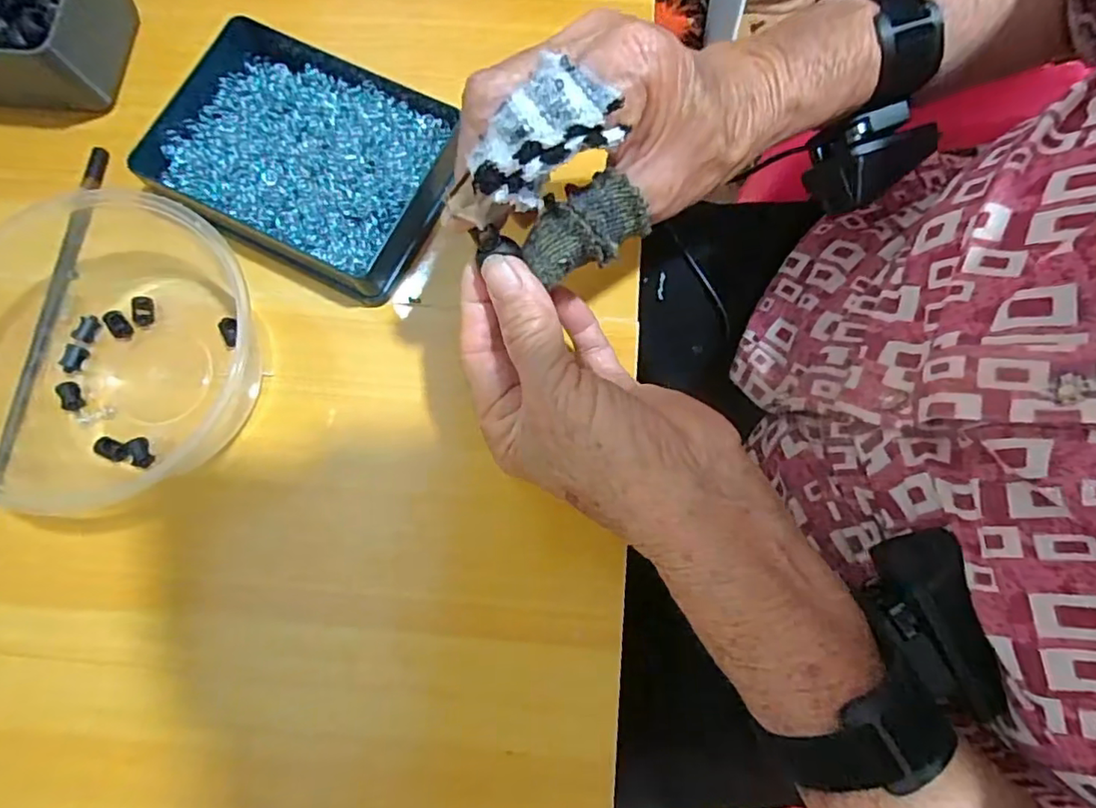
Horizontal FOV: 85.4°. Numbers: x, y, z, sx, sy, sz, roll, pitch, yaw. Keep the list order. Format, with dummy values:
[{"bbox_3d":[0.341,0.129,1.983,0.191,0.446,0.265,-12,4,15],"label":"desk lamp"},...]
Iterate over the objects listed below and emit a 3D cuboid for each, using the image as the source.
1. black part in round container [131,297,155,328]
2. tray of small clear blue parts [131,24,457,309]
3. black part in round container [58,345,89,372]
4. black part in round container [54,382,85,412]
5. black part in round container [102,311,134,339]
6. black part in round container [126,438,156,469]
[{"bbox_3d":[-0.215,-0.049,0.313,0.010,0.006,0.015,-4,77,0],"label":"black part in round container"},{"bbox_3d":[-0.130,-0.130,0.321,0.150,0.029,0.111,28,79,7],"label":"tray of small clear blue parts"},{"bbox_3d":[-0.246,-0.023,0.308,0.009,0.009,0.014,15,78,5],"label":"black part in round container"},{"bbox_3d":[-0.245,-0.005,0.304,0.010,0.008,0.016,-24,78,-4],"label":"black part in round container"},{"bbox_3d":[-0.226,-0.042,0.311,0.009,0.007,0.014,-33,78,-6],"label":"black part in round container"},{"bbox_3d":[-0.203,0.024,0.297,0.008,0.006,0.015,-28,78,-5],"label":"black part in round container"}]

